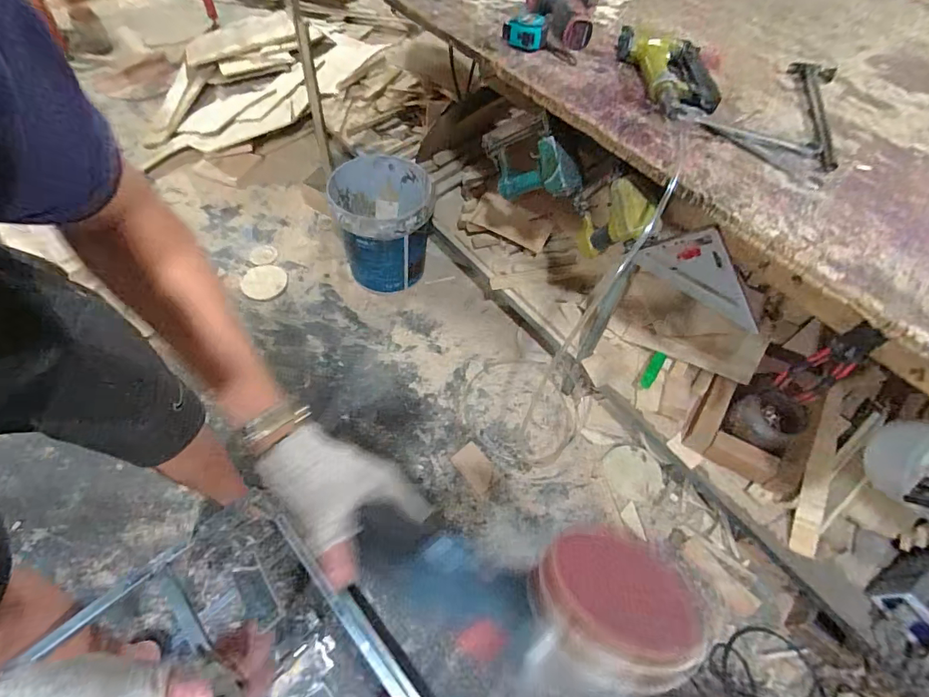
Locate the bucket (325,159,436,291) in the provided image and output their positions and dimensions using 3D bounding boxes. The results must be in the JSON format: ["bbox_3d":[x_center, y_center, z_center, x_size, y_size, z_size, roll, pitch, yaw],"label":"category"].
[{"bbox_3d":[-0.246,-0.377,1.383,0.291,0.322,0.308,-6,59,-8],"label":"bucket"}]

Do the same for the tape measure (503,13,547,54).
[{"bbox_3d":[0.104,-0.537,0.746,0.076,0.044,0.047,6,58,-1],"label":"tape measure"}]

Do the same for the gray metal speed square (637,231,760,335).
[{"bbox_3d":[0.371,-0.113,0.677,0.017,0.117,0.203,-33,66,-22],"label":"gray metal speed square"}]

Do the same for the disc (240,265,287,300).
[{"bbox_3d":[-0.648,-0.213,1.415,0.134,0.014,0.139,2,58,-3],"label":"disc"}]

